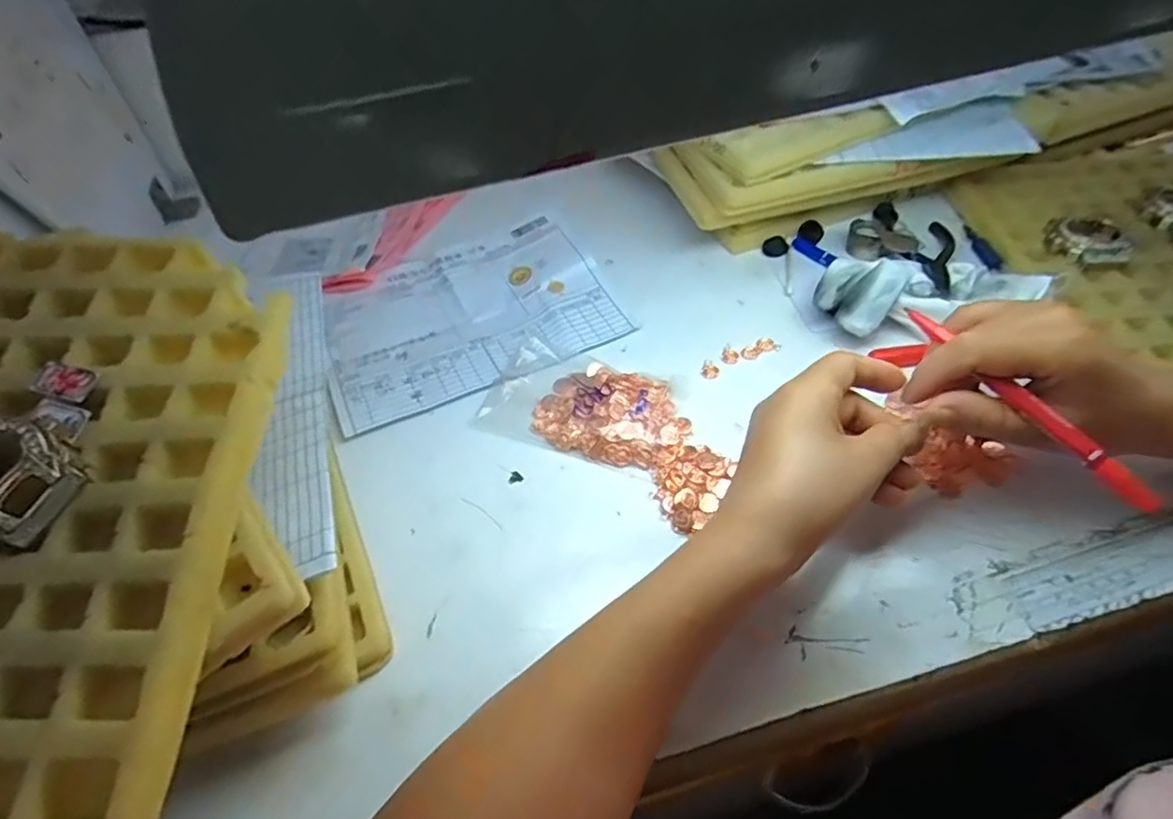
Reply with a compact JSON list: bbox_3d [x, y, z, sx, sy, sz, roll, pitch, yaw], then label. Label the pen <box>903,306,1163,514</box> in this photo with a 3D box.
[{"bbox_3d":[0.204,-0.005,0.303,0.011,0.013,0.136,-26,58,-17],"label":"pen"}]

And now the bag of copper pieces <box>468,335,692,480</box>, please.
[{"bbox_3d":[0.000,-0.006,0.398,0.125,0.014,0.072,16,52,18],"label":"bag of copper pieces"}]

